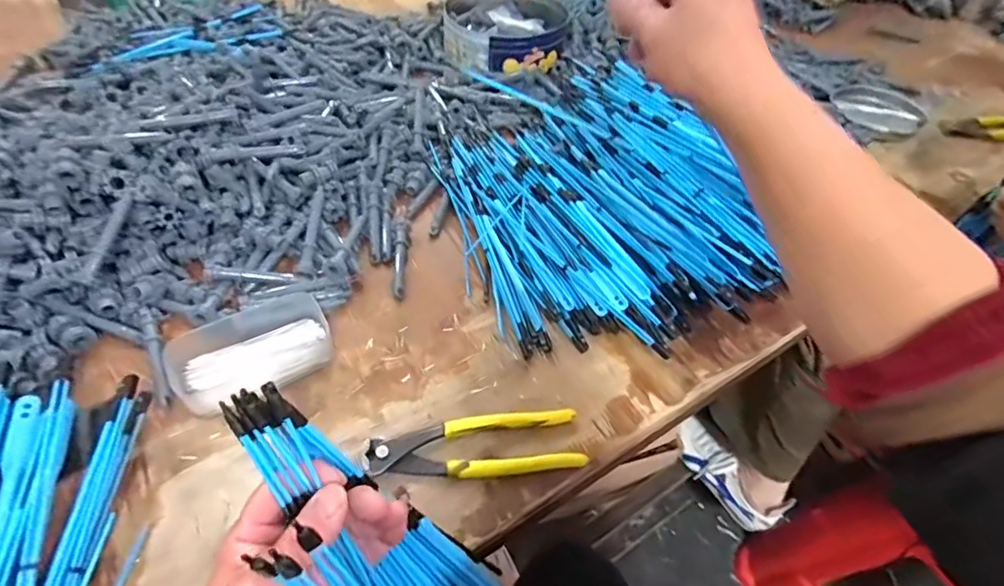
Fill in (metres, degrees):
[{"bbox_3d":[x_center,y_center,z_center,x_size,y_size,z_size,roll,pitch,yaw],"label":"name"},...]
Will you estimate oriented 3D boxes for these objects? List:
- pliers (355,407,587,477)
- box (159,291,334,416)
[{"bbox_3d":[-0.020,0.117,0.394,0.161,0.018,0.046,-3,50,-7],"label":"pliers"},{"bbox_3d":[-0.205,0.046,0.430,0.120,0.027,0.077,-27,57,-24],"label":"box"}]

